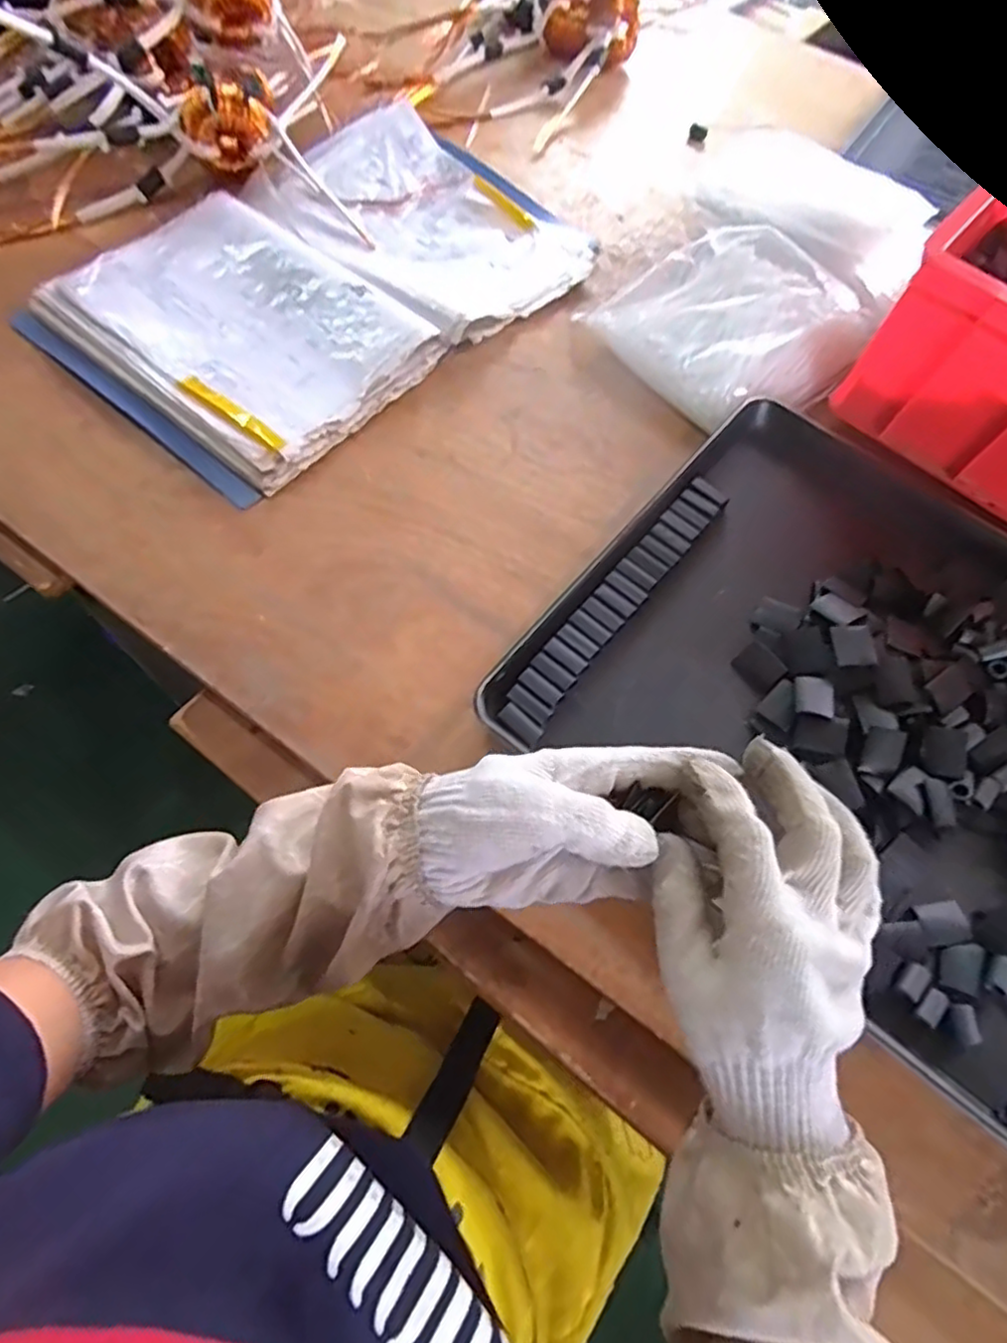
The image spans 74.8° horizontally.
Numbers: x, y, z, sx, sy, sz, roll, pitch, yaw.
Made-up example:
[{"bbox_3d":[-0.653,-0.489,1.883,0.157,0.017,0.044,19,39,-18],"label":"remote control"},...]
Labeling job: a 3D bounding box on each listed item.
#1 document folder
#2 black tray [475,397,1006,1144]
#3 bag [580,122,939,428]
[{"bbox_3d":[-0.169,-0.377,0.627,0.309,0.033,0.458,38,67,14],"label":"document folder"},{"bbox_3d":[0.331,0.070,0.455,0.592,0.048,0.390,37,67,14],"label":"black tray"},{"bbox_3d":[0.245,-0.370,0.627,0.214,0.078,0.321,35,67,13],"label":"bag"}]

